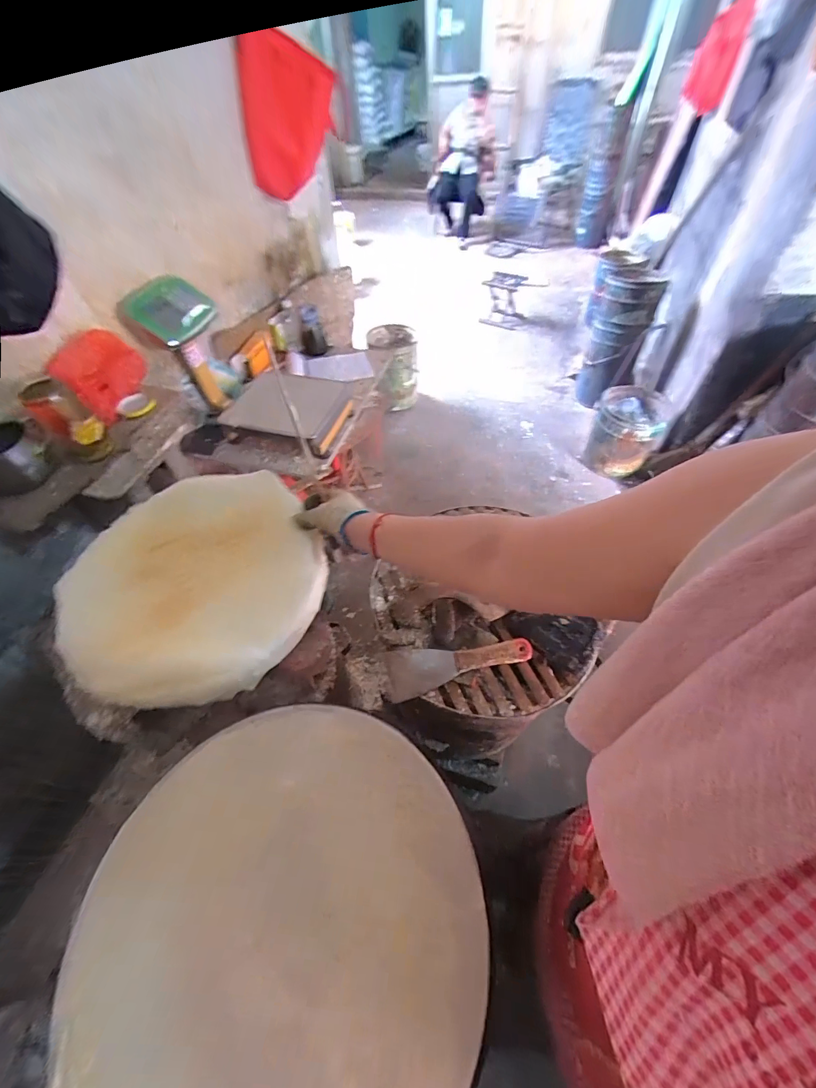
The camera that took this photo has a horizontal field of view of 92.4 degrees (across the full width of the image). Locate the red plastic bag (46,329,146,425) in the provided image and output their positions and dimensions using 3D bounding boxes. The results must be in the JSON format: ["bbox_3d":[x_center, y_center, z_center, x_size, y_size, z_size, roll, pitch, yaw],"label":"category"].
[{"bbox_3d":[-0.798,-0.450,1.036,0.059,0.195,0.193,35,62,26],"label":"red plastic bag"}]

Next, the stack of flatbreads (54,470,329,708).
[{"bbox_3d":[-0.321,0.043,0.605,0.350,0.072,0.383,-32,57,-19],"label":"stack of flatbreads"}]

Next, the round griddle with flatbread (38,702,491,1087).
[{"bbox_3d":[-0.115,0.342,0.359,0.358,0.036,0.359,-2,53,2],"label":"round griddle with flatbread"}]

